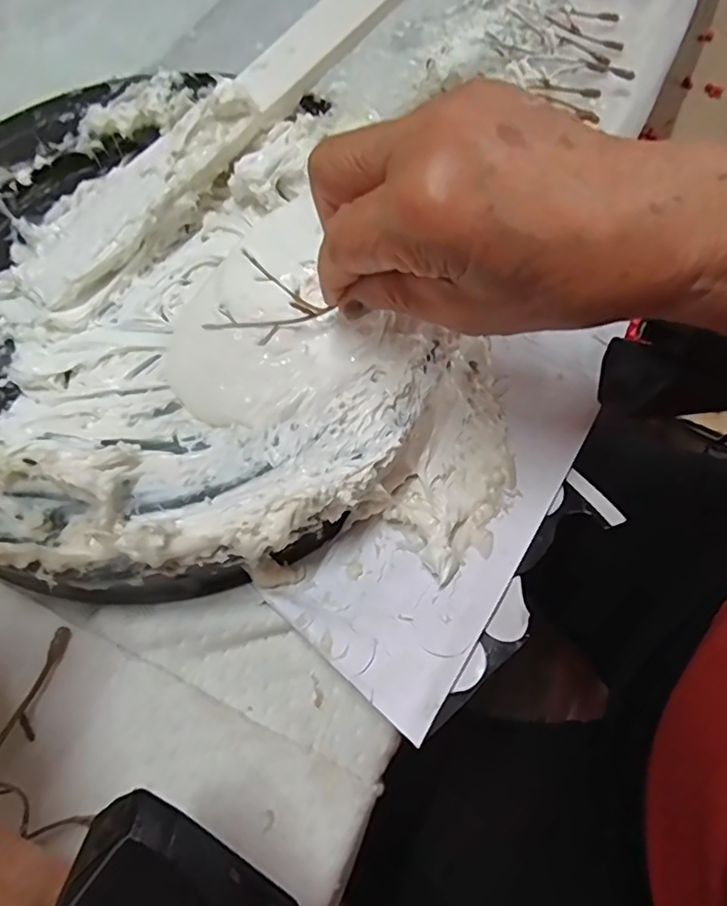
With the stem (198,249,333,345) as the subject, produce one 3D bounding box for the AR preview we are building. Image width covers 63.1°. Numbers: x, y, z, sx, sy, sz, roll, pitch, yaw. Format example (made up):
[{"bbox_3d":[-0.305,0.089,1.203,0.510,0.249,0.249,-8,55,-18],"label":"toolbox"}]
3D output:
[{"bbox_3d":[-0.047,-0.065,0.263,0.049,0.005,0.040,35,71,14],"label":"stem"}]

